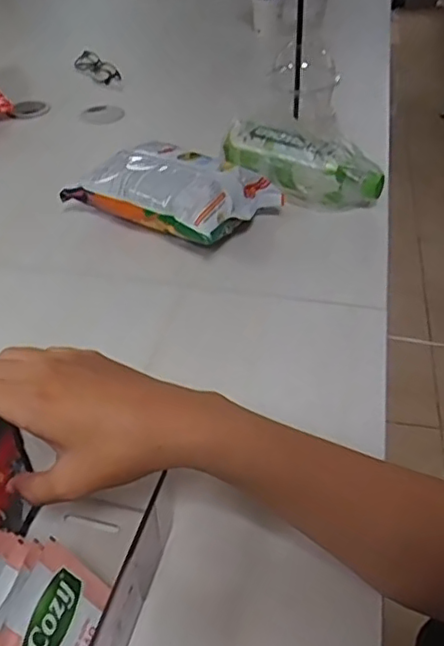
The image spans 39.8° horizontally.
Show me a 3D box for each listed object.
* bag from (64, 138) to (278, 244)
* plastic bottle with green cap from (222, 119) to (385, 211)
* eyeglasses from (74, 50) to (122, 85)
[{"bbox_3d":[-0.054,-0.148,0.688,0.191,0.076,0.131,25,47,27],"label":"bag"},{"bbox_3d":[0.091,-0.181,0.716,0.190,0.064,0.052,22,46,20],"label":"plastic bottle with green cap"},{"bbox_3d":[-0.210,-0.434,1.042,0.033,0.029,0.122,-25,49,-26],"label":"eyeglasses"}]

